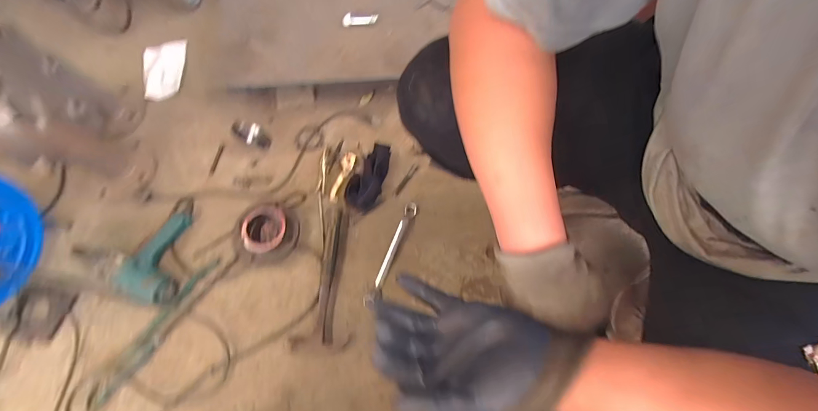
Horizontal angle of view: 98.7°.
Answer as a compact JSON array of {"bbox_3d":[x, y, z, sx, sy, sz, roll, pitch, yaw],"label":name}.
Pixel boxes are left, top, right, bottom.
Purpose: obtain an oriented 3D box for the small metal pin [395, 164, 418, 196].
[{"bbox_3d":[-0.008,-0.062,0.874,0.015,0.014,0.092,31,74,12],"label":"small metal pin"}]

